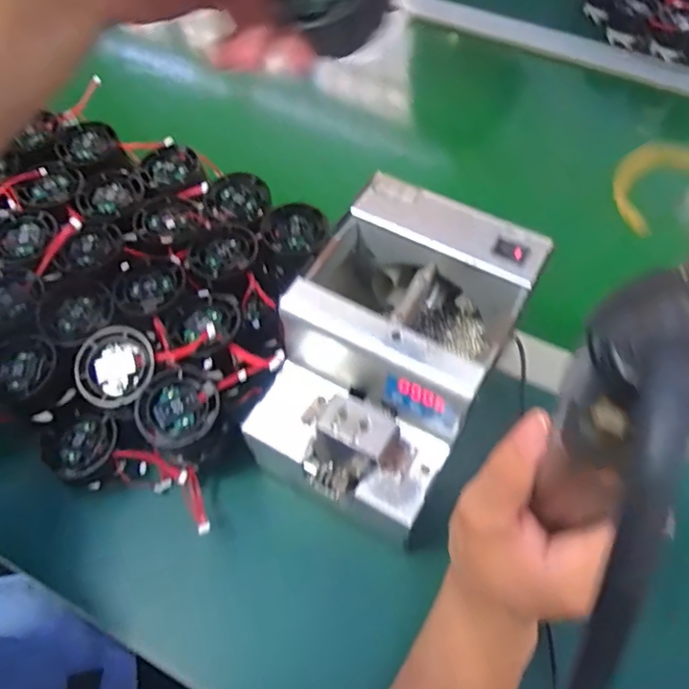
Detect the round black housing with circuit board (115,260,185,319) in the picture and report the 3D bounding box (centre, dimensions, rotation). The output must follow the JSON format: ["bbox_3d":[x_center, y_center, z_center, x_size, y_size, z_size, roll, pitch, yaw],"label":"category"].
[{"bbox_3d":[-0.144,-0.044,0.433,0.053,0.009,0.049,0,58,0],"label":"round black housing with circuit board"}]

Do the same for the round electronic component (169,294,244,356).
[{"bbox_3d":[-0.096,-0.014,0.415,0.051,0.013,0.047,-34,64,-19],"label":"round electronic component"}]

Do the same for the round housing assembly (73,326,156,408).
[{"bbox_3d":[-0.154,0.015,0.395,0.051,0.020,0.048,0,58,0],"label":"round housing assembly"}]

